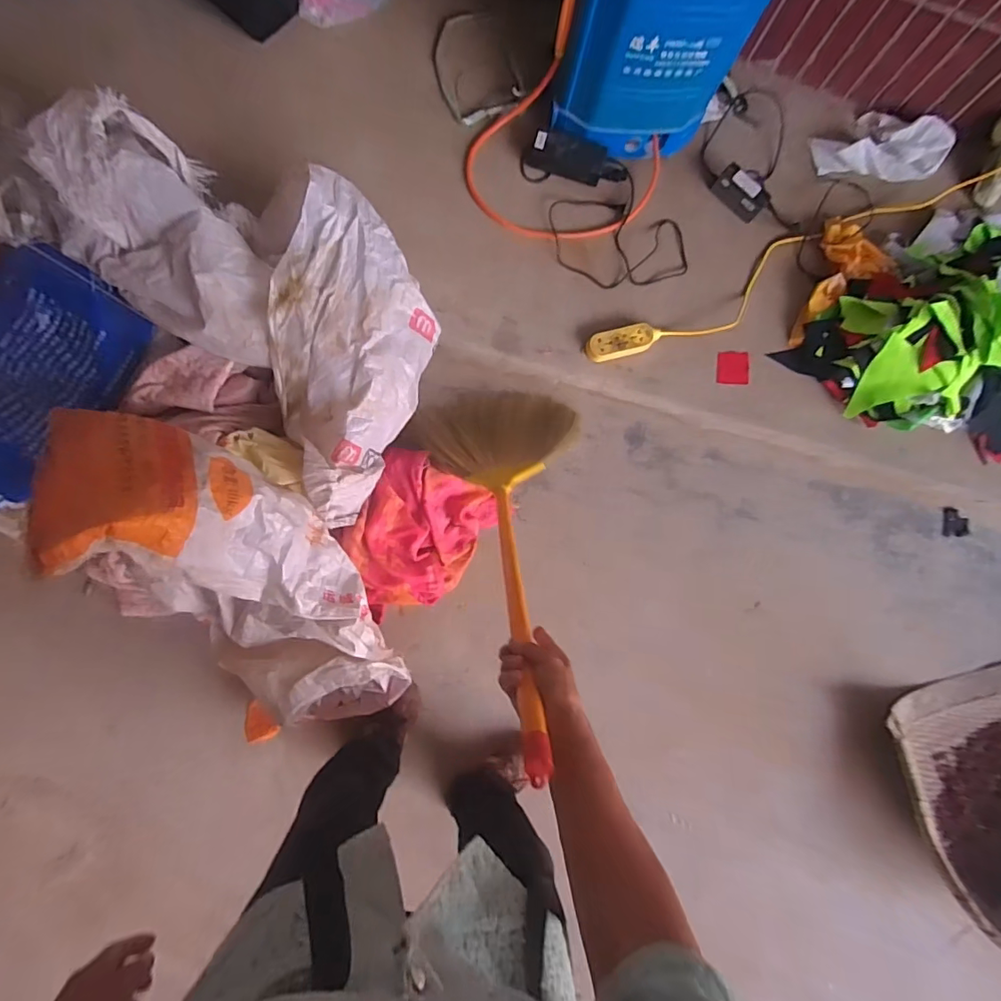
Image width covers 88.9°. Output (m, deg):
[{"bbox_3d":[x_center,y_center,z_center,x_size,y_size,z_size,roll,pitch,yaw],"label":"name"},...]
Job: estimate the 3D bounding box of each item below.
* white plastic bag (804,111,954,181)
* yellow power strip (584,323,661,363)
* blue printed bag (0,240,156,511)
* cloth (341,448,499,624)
[{"bbox_3d":[0.999,-0.927,1.332,0.370,0.069,0.161,0,82,-7],"label":"white plastic bag"},{"bbox_3d":[0.284,-0.366,1.174,0.178,0.030,0.067,-16,84,-9],"label":"yellow power strip"},{"bbox_3d":[-0.858,-0.215,0.914,0.269,0.092,0.448,28,80,-2],"label":"blue printed bag"},{"bbox_3d":[-0.182,0.081,1.101,0.266,0.057,0.330,32,75,-20],"label":"cloth"}]

